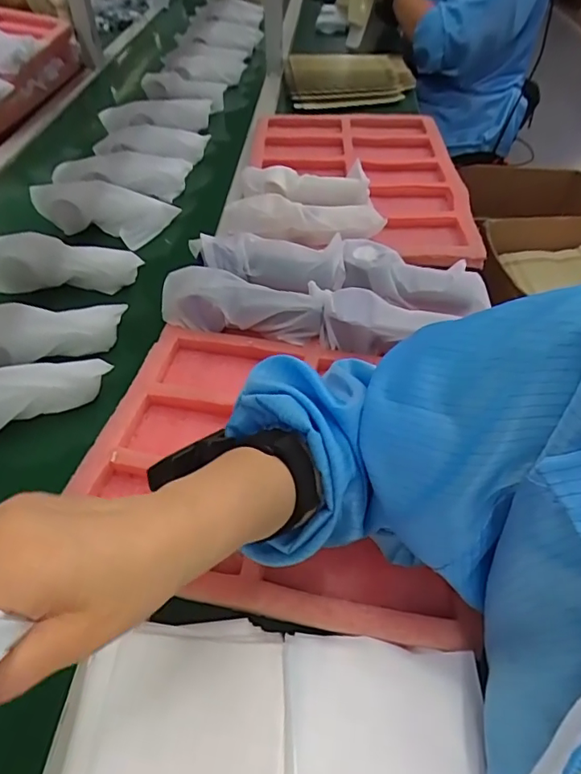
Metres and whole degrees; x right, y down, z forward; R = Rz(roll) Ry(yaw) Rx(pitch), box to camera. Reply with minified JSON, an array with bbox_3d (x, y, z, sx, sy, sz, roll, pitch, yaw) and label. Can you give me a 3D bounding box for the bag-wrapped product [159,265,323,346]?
[{"bbox_3d":[-0.053,-0.090,0.560,0.174,0.060,0.058,8,47,7],"label":"bag-wrapped product"}]

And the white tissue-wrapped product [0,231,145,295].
[{"bbox_3d":[-0.290,-0.156,0.635,0.203,0.060,0.045,-2,46,-2],"label":"white tissue-wrapped product"}]

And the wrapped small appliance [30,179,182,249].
[{"bbox_3d":[-0.262,-0.245,0.726,0.193,0.081,0.041,0,46,-1],"label":"wrapped small appliance"}]

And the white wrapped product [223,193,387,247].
[{"bbox_3d":[0.020,-0.221,0.683,0.207,0.048,0.060,2,46,2],"label":"white wrapped product"}]

